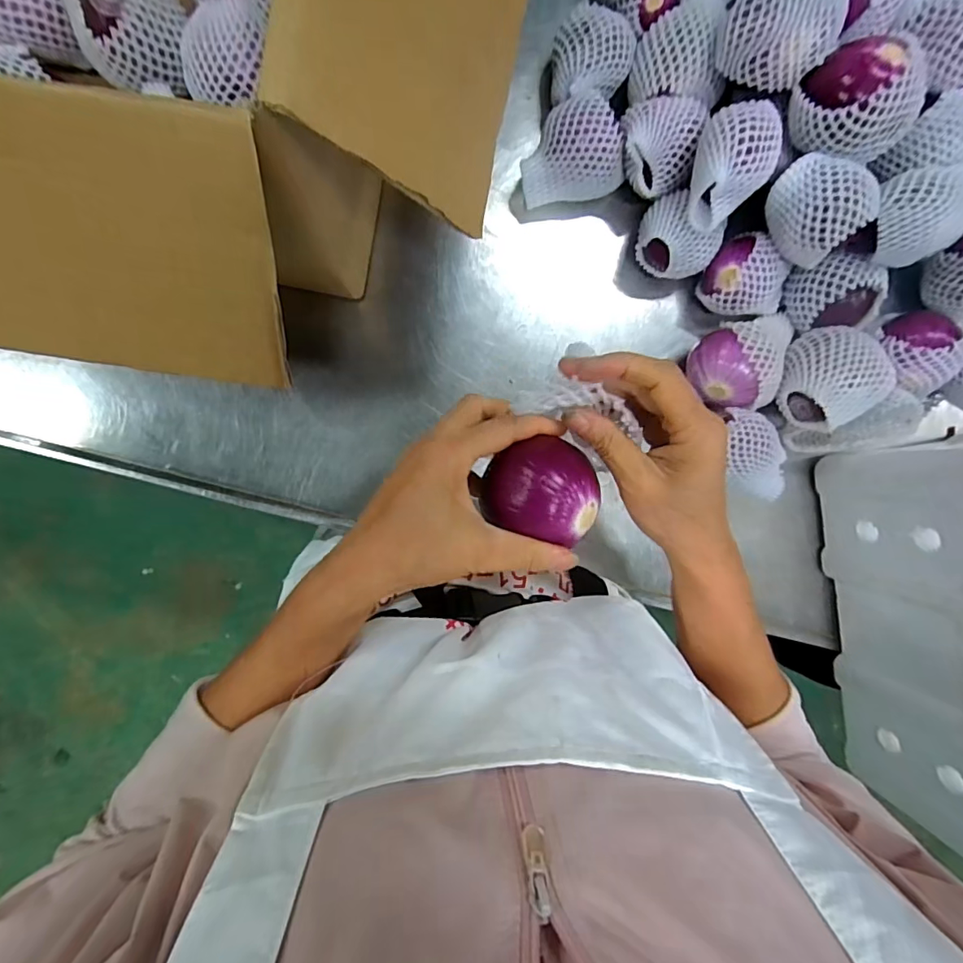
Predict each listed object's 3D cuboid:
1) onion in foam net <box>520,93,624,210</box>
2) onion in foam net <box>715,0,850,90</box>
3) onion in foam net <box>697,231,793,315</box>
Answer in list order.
[{"bbox_3d":[0.082,-0.307,0.476,0.094,0.058,0.077,-16,95,-3],"label":"onion in foam net"},{"bbox_3d":[0.245,-0.370,0.403,0.079,0.092,0.080,0,94,-4],"label":"onion in foam net"},{"bbox_3d":[0.258,-0.192,0.495,0.078,0.074,0.064,39,90,-5],"label":"onion in foam net"}]

